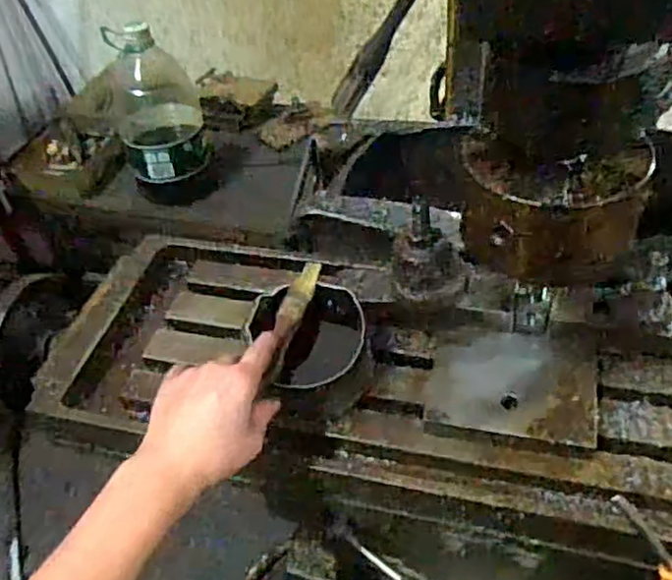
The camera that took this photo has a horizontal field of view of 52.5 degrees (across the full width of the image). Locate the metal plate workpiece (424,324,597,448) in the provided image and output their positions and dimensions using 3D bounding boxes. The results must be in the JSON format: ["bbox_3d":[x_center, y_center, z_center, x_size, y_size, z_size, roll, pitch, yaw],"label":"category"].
[{"bbox_3d":[0.144,0.073,0.558,0.130,0.019,0.105,6,47,12],"label":"metal plate workpiece"}]

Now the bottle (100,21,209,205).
[{"bbox_3d":[-0.391,-0.367,1.447,0.188,0.355,0.148,0,46,7],"label":"bottle"}]

